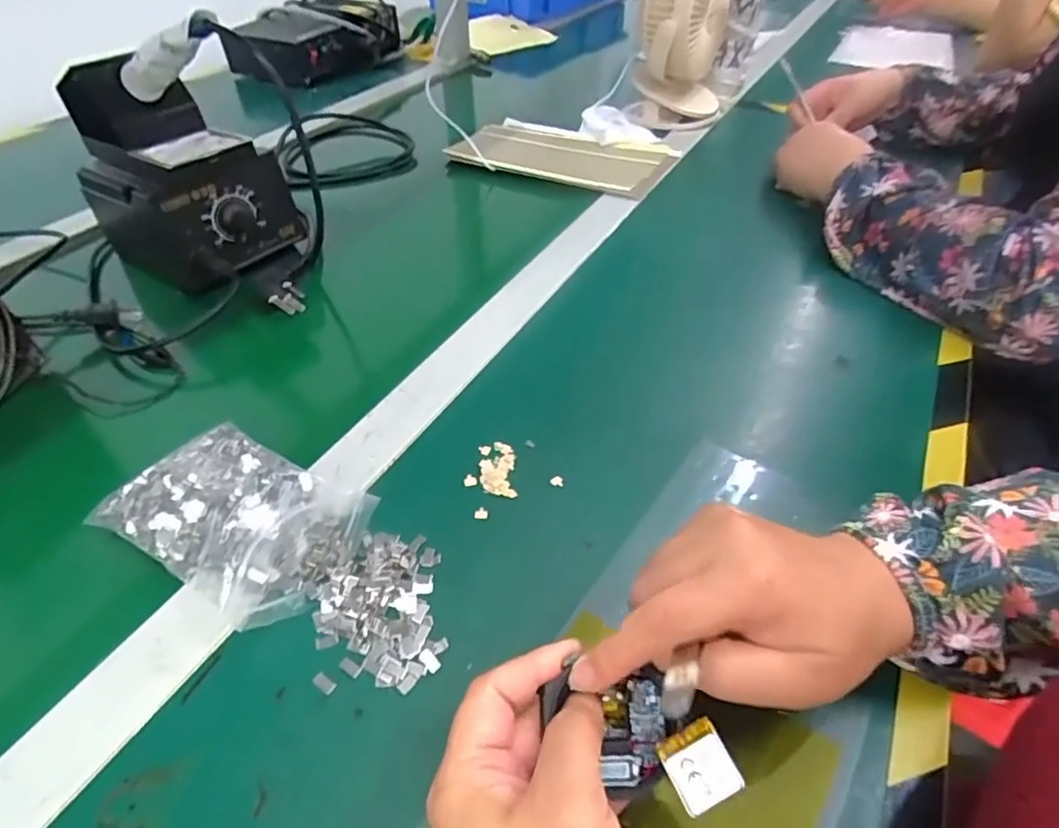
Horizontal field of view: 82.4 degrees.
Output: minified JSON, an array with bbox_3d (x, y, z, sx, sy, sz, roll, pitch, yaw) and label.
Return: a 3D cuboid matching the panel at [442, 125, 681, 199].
[{"bbox_3d":[0.031,-0.294,0.684,0.245,0.014,0.132,16,47,16],"label":"panel"}]

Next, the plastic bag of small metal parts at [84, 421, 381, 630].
[{"bbox_3d":[-0.157,0.053,0.327,0.133,0.023,0.082,24,50,23],"label":"plastic bag of small metal parts"}]

